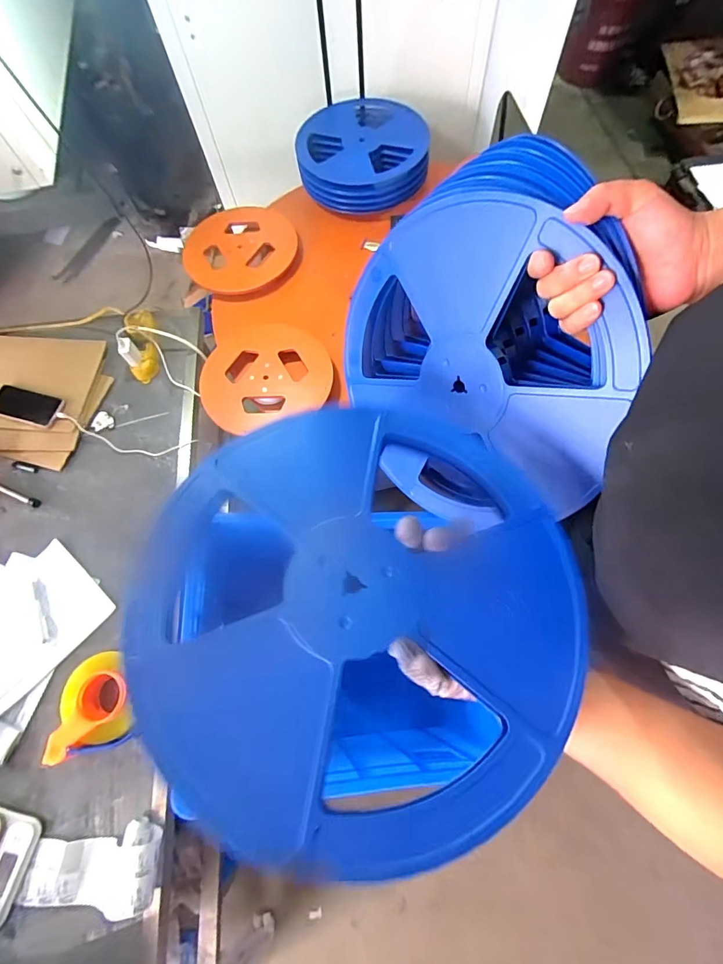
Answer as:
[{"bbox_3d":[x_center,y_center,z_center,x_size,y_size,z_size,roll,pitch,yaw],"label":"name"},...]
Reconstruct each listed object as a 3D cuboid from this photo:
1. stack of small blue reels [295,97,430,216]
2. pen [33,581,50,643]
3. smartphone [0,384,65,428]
[{"bbox_3d":[0.004,-0.812,1.061,0.320,0.103,0.326,6,69,5],"label":"stack of small blue reels"},{"bbox_3d":[-0.600,0.241,0.794,0.015,0.009,0.120,-24,70,-7],"label":"pen"},{"bbox_3d":[-0.738,-0.170,0.935,0.152,0.012,0.076,16,70,3],"label":"smartphone"}]

